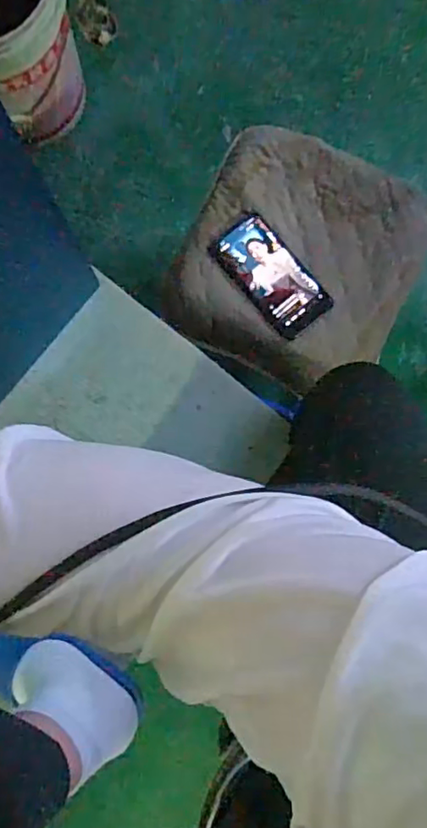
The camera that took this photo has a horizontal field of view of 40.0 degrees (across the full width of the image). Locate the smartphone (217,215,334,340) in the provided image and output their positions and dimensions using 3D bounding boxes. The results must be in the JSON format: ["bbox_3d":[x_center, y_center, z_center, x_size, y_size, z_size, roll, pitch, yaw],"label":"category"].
[{"bbox_3d":[0.077,-0.181,0.769,0.081,0.013,0.162,-39,86,-4],"label":"smartphone"}]

